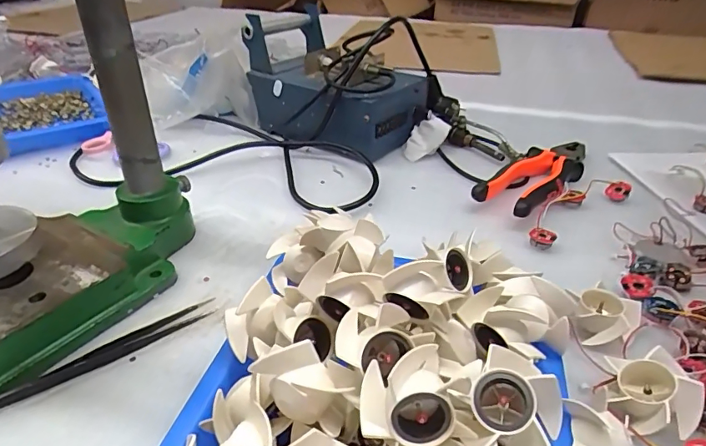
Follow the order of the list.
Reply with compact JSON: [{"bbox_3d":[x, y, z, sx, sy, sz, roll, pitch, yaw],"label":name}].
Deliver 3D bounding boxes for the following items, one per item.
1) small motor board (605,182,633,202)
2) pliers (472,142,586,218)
[{"bbox_3d":[0.238,-0.029,0.426,0.019,0.015,0.007,18,36,25],"label":"small motor board"},{"bbox_3d":[0.179,-0.047,0.444,0.051,0.025,0.174,27,41,35],"label":"pliers"}]

